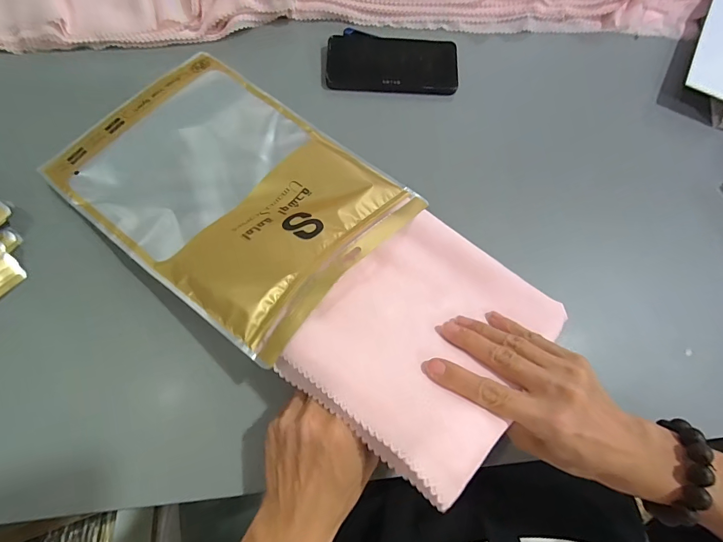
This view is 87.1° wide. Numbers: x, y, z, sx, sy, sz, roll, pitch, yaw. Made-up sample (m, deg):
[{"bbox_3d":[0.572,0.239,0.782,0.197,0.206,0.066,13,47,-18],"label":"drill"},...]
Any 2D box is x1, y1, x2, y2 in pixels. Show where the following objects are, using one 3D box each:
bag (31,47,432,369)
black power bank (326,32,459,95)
[{"bbox_3d":[-0.142,-0.101,0.397,0.346,0.054,0.235,38,72,11],"label":"bag"},{"bbox_3d":[0.039,-0.261,0.481,0.163,0.019,0.078,4,69,-1],"label":"black power bank"}]

